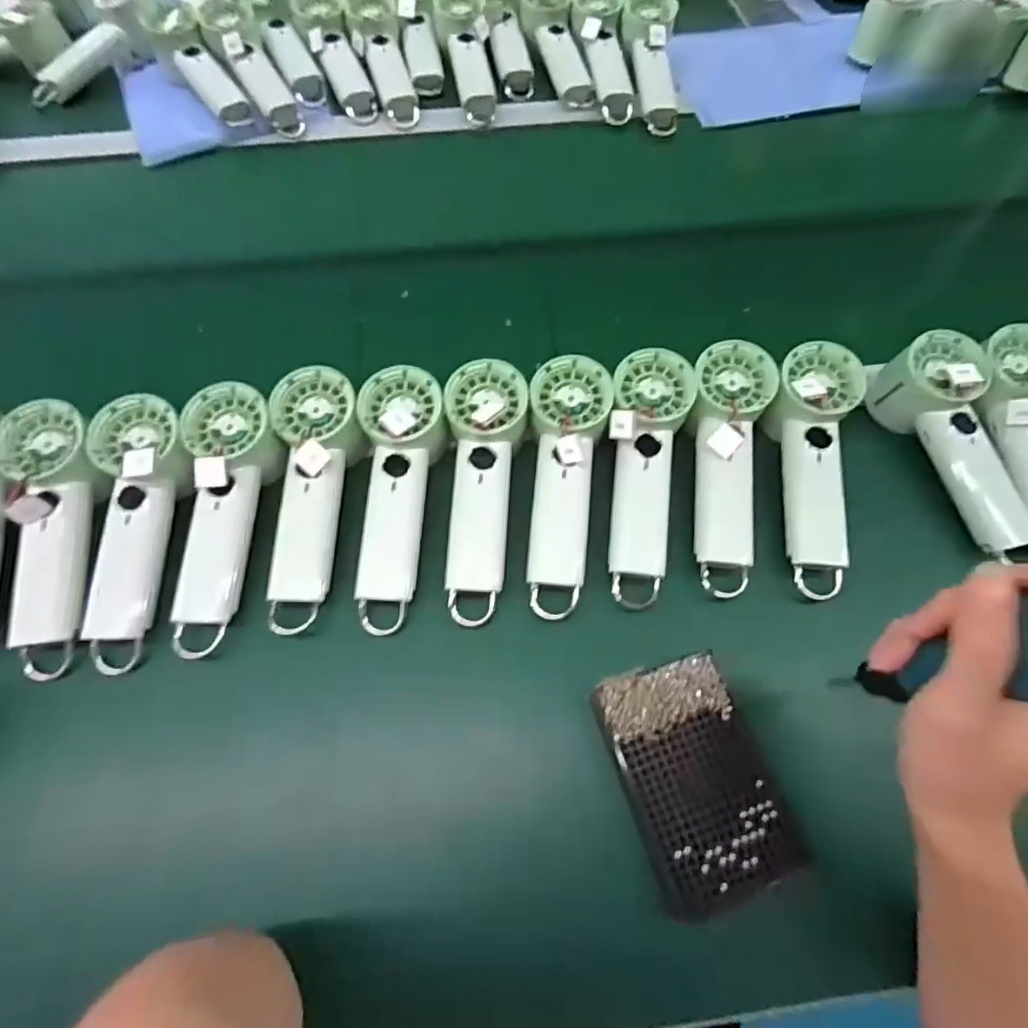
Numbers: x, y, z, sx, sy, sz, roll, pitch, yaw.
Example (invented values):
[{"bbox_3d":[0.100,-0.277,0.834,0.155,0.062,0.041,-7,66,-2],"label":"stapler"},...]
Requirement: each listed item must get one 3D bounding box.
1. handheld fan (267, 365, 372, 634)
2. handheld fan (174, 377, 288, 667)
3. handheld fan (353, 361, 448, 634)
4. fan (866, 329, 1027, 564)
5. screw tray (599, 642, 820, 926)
[{"bbox_3d":[-0.152,-0.014,0.431,0.067,0.034,0.199,2,80,1],"label":"handheld fan"},{"bbox_3d":[-0.217,0.001,0.430,0.066,0.039,0.199,3,81,1],"label":"handheld fan"},{"bbox_3d":[-0.089,-0.013,0.438,0.062,0.032,0.199,3,80,1],"label":"handheld fan"},{"bbox_3d":[0.361,-0.056,0.451,0.065,0.055,0.177,-13,65,-7],"label":"fan"},{"bbox_3d":[0.115,0.167,0.369,0.092,0.024,0.138,-18,66,-9],"label":"screw tray"}]

